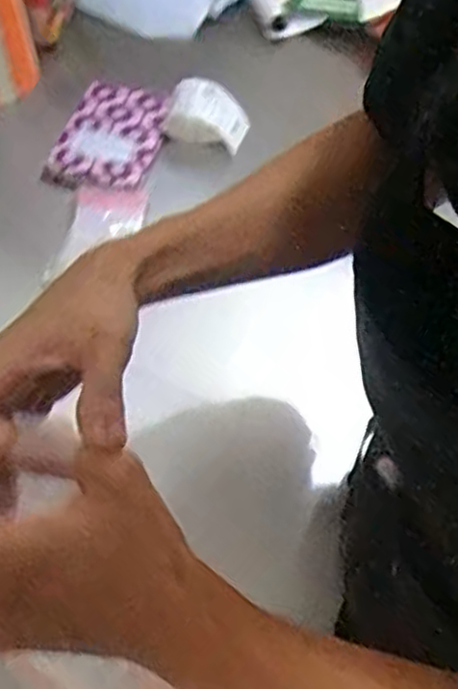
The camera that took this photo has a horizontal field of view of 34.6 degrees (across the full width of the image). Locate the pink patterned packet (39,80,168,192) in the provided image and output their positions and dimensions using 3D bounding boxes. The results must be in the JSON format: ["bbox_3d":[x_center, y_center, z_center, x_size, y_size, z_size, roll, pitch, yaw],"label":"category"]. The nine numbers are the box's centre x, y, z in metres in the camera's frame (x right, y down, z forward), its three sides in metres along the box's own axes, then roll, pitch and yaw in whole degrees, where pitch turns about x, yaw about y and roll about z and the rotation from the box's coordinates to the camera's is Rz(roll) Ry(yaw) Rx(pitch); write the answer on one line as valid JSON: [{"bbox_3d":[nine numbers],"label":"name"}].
[{"bbox_3d":[-0.131,-0.238,0.832,0.106,0.014,0.173,14,58,5],"label":"pink patterned packet"}]

